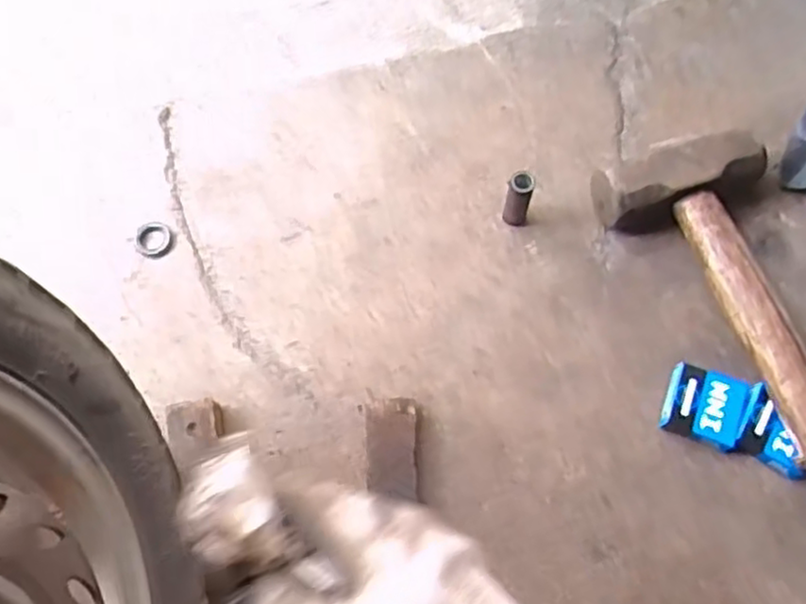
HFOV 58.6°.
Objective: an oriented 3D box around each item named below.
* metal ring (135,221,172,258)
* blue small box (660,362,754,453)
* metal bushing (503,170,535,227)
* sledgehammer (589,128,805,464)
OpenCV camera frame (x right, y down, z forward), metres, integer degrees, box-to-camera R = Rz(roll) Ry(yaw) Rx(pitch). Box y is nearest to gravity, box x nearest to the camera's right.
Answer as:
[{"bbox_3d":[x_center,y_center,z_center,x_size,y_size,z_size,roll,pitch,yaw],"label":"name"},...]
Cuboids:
[{"bbox_3d":[-0.192,-0.048,0.555,0.028,0.004,0.030,0,69,0],"label":"metal ring"},{"bbox_3d":[0.208,0.072,0.497,0.049,0.024,0.047,22,70,8],"label":"blue small box"},{"bbox_3d":[0.087,-0.077,0.536,0.019,0.055,0.015,20,70,7],"label":"metal bushing"},{"bbox_3d":[0.242,-0.006,0.515,0.118,0.053,0.244,-19,70,-8],"label":"sledgehammer"}]

